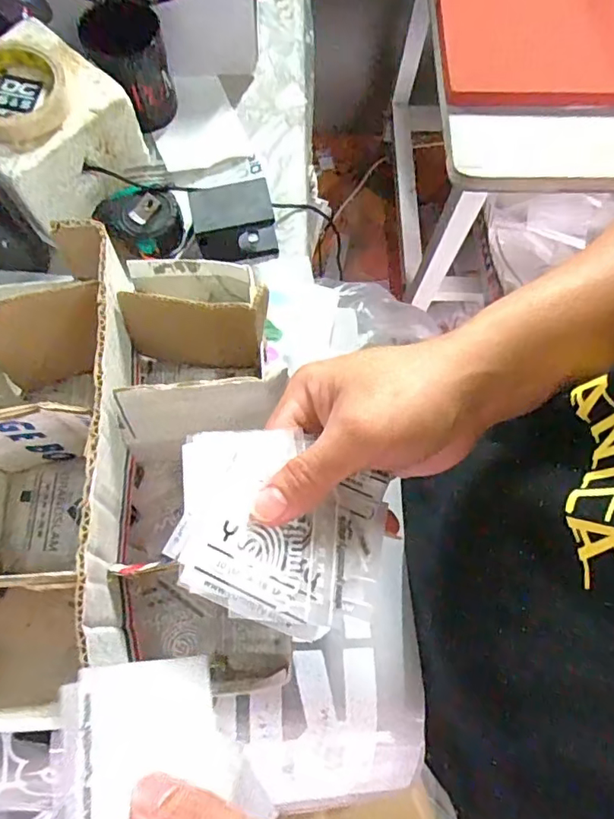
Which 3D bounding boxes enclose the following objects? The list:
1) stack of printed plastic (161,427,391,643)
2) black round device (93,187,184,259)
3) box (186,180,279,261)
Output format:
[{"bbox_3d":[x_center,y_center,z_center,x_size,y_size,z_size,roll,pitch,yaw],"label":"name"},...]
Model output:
[{"bbox_3d":[-0.013,0.053,0.241,0.093,0.021,0.081,13,73,2],"label":"stack of printed plastic"},{"bbox_3d":[-0.166,-0.198,0.552,0.083,0.030,0.067,38,76,9],"label":"black round device"},{"bbox_3d":[-0.072,-0.193,0.556,0.080,0.059,0.059,-9,74,-5],"label":"box"}]

